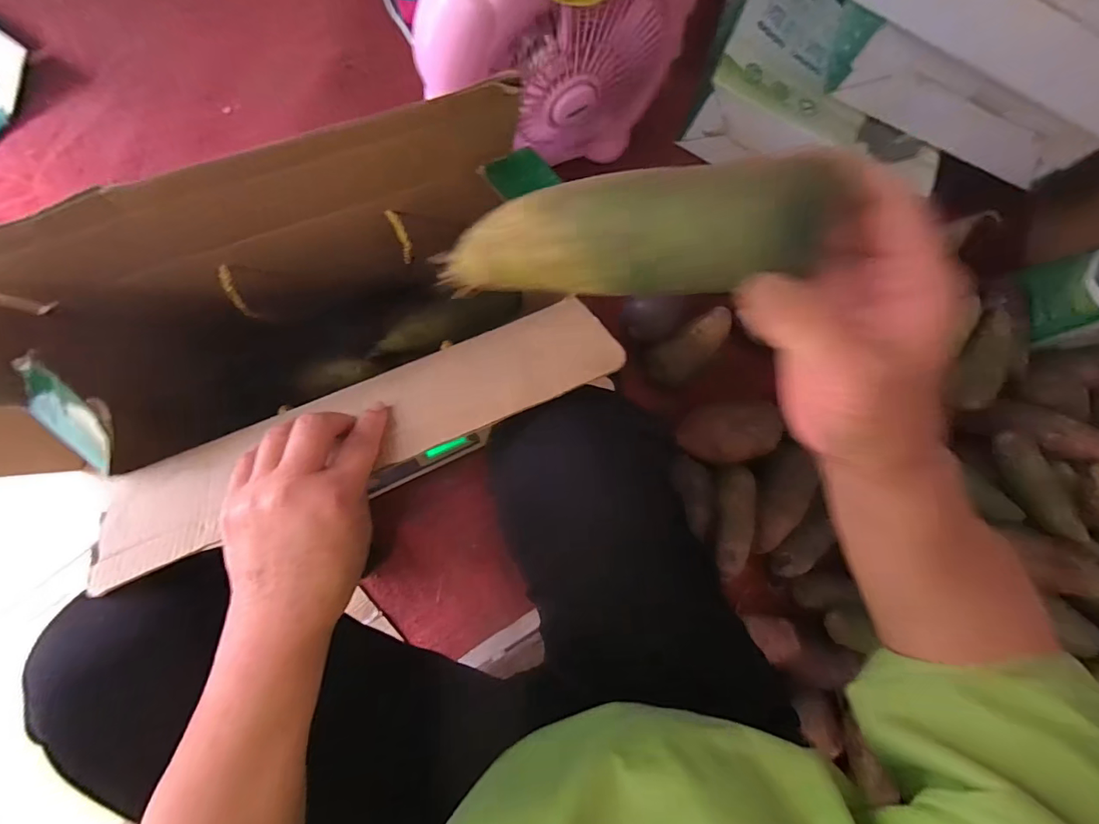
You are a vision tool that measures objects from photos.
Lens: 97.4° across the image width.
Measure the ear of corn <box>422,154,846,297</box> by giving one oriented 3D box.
[{"bbox_3d":[0.021,-0.073,0.207,0.177,0.035,0.045,4,86,31],"label":"ear of corn"}]

